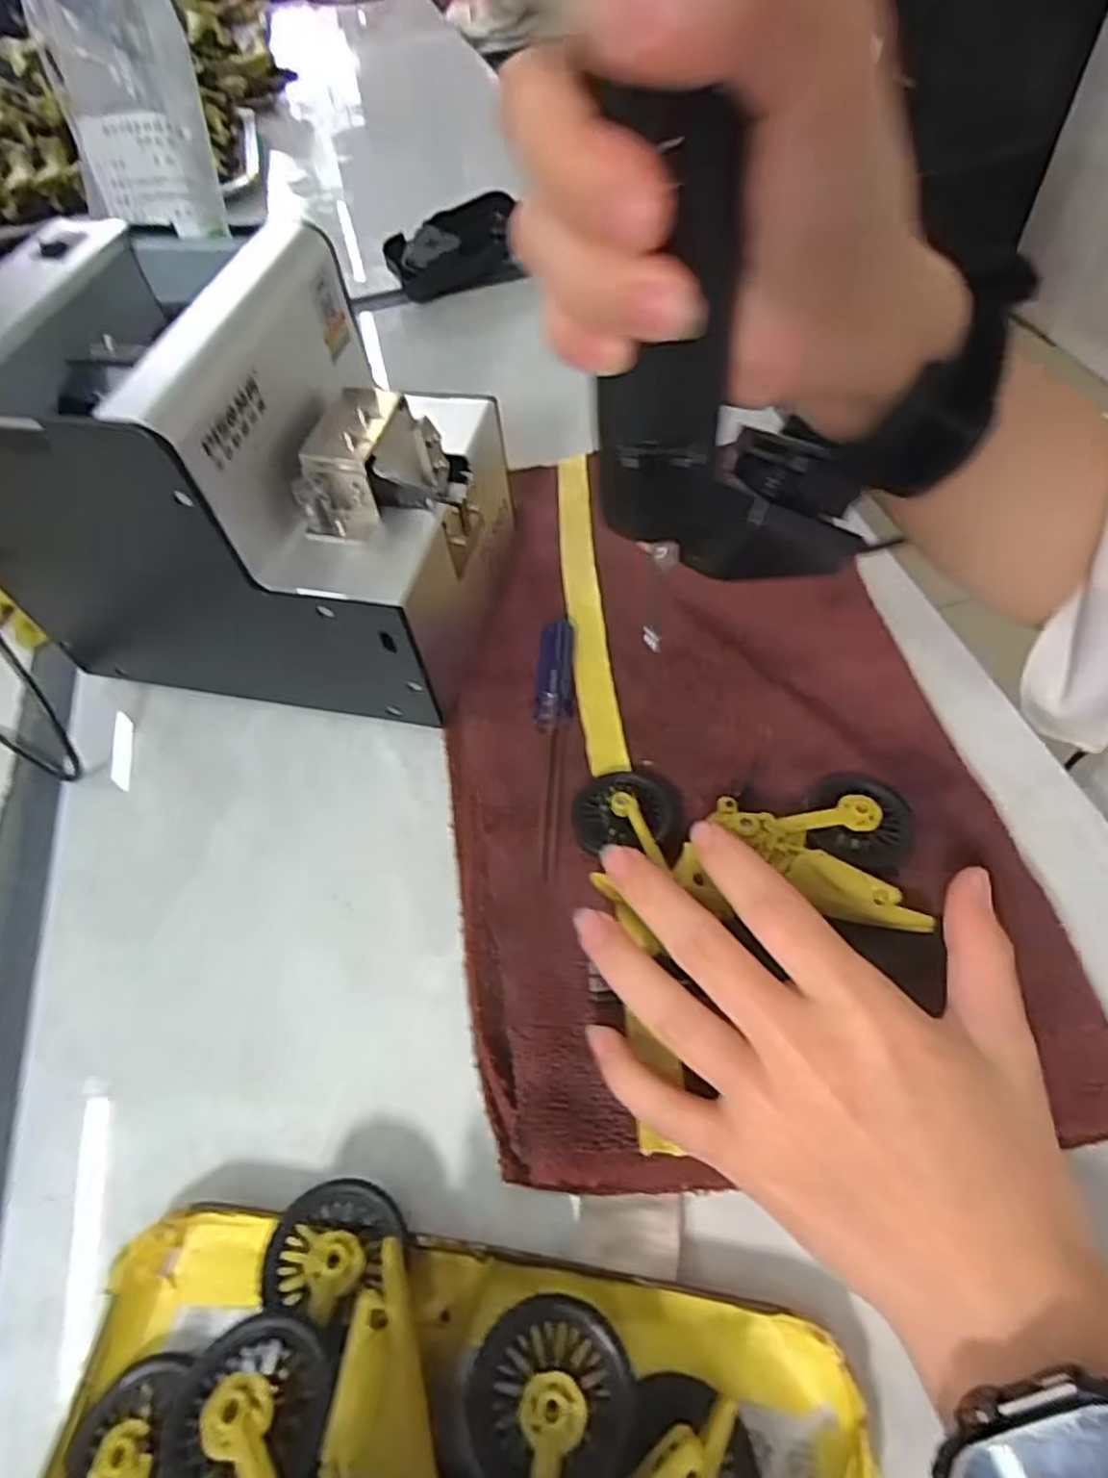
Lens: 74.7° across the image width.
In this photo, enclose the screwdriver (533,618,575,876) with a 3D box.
[{"bbox_3d":[-0.001,-0.002,0.295,0.015,0.009,0.117,1,56,6],"label":"screwdriver"}]

